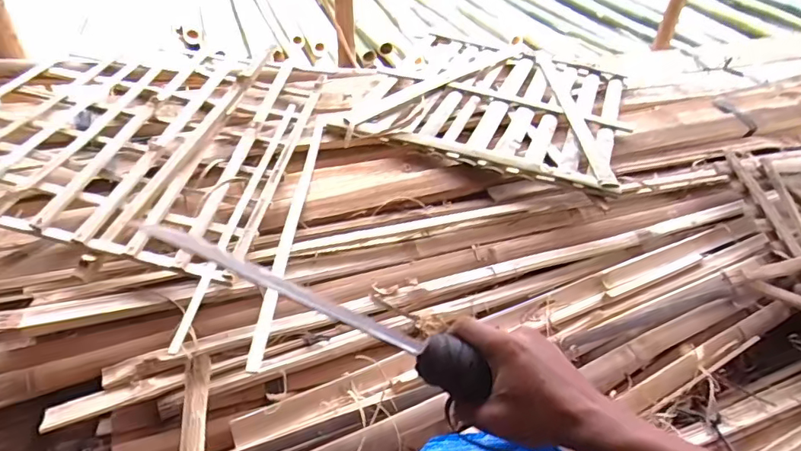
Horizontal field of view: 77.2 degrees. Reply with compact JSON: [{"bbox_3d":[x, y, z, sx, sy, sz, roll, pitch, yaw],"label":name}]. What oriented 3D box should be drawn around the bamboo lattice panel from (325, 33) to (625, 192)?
[{"bbox_3d":[0.187,-0.252,0.981,0.476,0.033,0.485,17,41,12],"label":"bamboo lattice panel"}]

